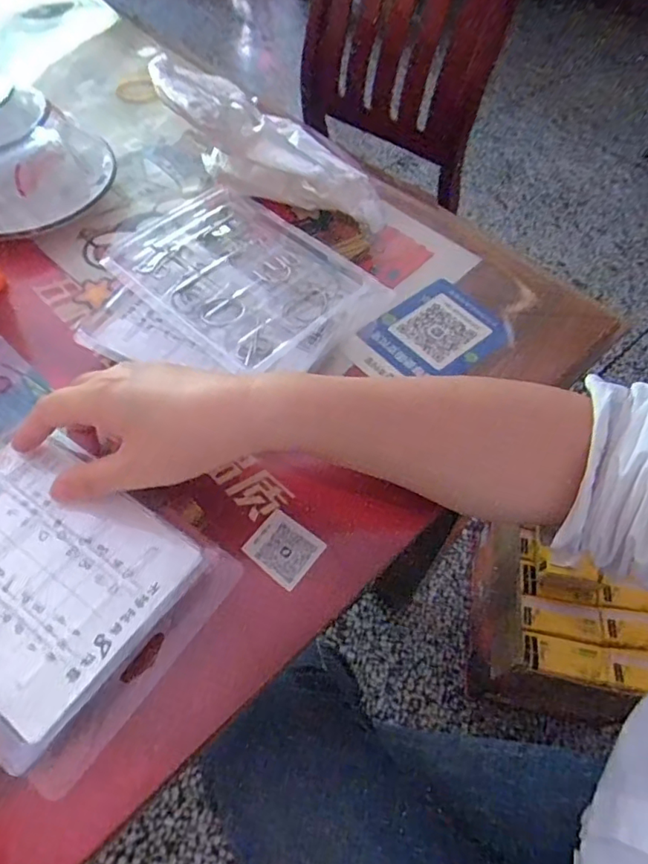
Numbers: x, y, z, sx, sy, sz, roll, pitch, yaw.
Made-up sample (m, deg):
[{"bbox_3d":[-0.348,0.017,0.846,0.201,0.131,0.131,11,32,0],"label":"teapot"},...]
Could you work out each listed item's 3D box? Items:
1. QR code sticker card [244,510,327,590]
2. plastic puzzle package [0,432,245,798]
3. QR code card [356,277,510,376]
[{"bbox_3d":[-0.024,0.068,0.326,0.040,0.004,0.034,36,63,19],"label":"QR code sticker card"},{"bbox_3d":[-0.153,0.073,0.295,0.178,0.020,0.126,31,61,16],"label":"plastic puzzle package"},{"bbox_3d":[0.089,-0.078,0.428,0.102,0.006,0.080,-36,66,-23],"label":"QR code card"}]

